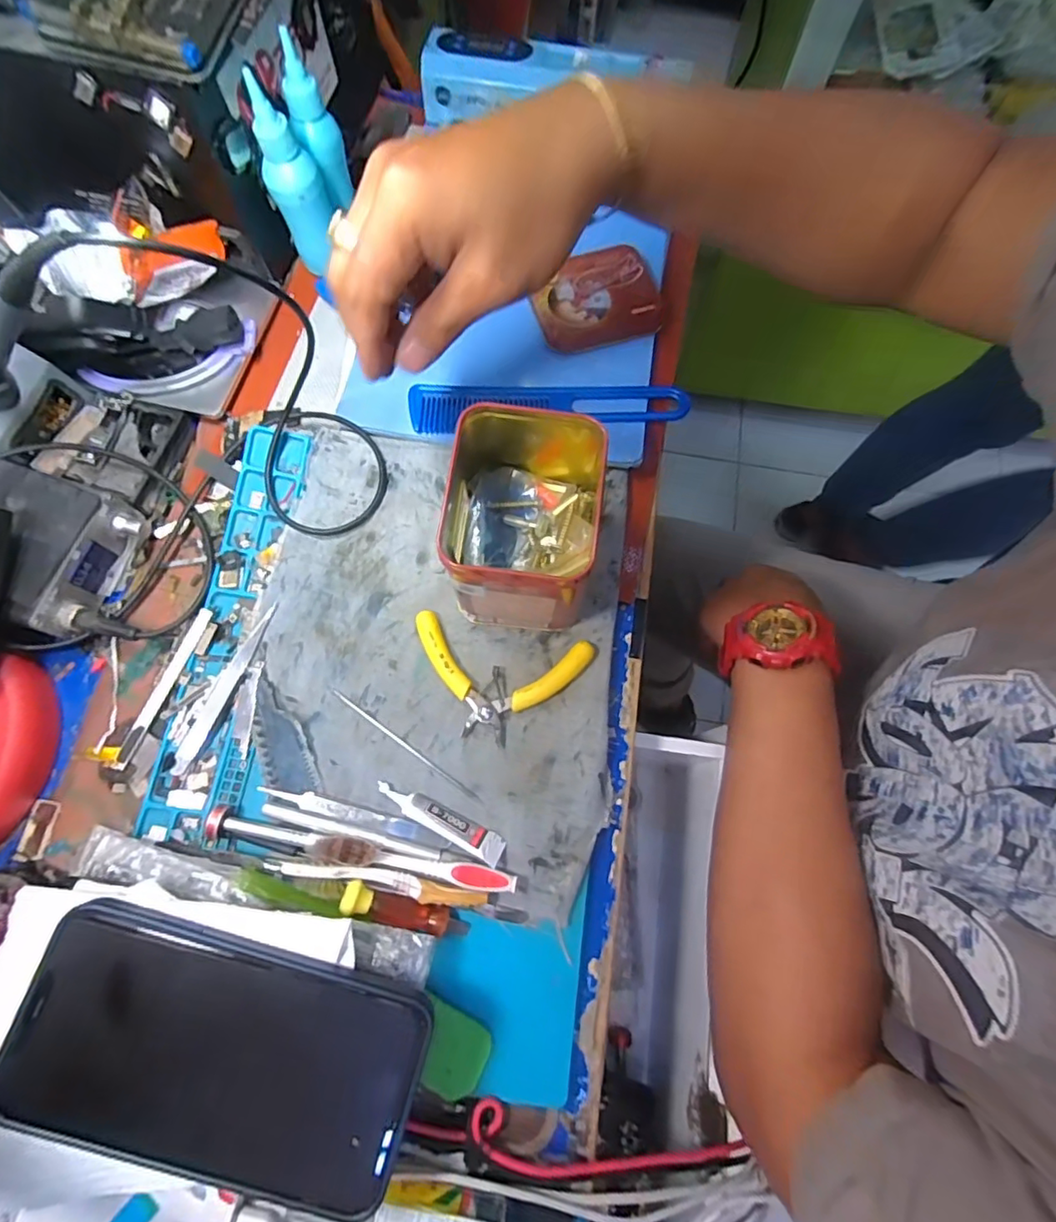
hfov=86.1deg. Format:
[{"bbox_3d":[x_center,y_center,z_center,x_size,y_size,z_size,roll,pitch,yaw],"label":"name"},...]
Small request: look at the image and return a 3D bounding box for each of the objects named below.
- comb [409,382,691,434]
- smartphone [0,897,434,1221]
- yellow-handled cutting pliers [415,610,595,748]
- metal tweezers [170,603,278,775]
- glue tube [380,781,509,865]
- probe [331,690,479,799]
[{"bbox_3d":[0.015,-0.139,0.386,0.187,0.008,0.036,0,74,-2],"label":"comb"},{"bbox_3d":[-0.124,0.178,0.226,0.156,0.015,0.079,16,74,2],"label":"smartphone"},{"bbox_3d":[-0.019,0.042,0.334,0.105,0.011,0.065,11,74,1],"label":"yellow-handled cutting pliers"},{"bbox_3d":[-0.176,0.045,0.330,0.013,0.004,0.104,25,75,5],"label":"metal tweezers"},{"bbox_3d":[-0.048,0.114,0.309,0.076,0.014,0.013,26,75,5],"label":"glue tube"},{"bbox_3d":[-0.073,0.077,0.328,0.105,0.004,0.004,35,76,7],"label":"probe"}]

